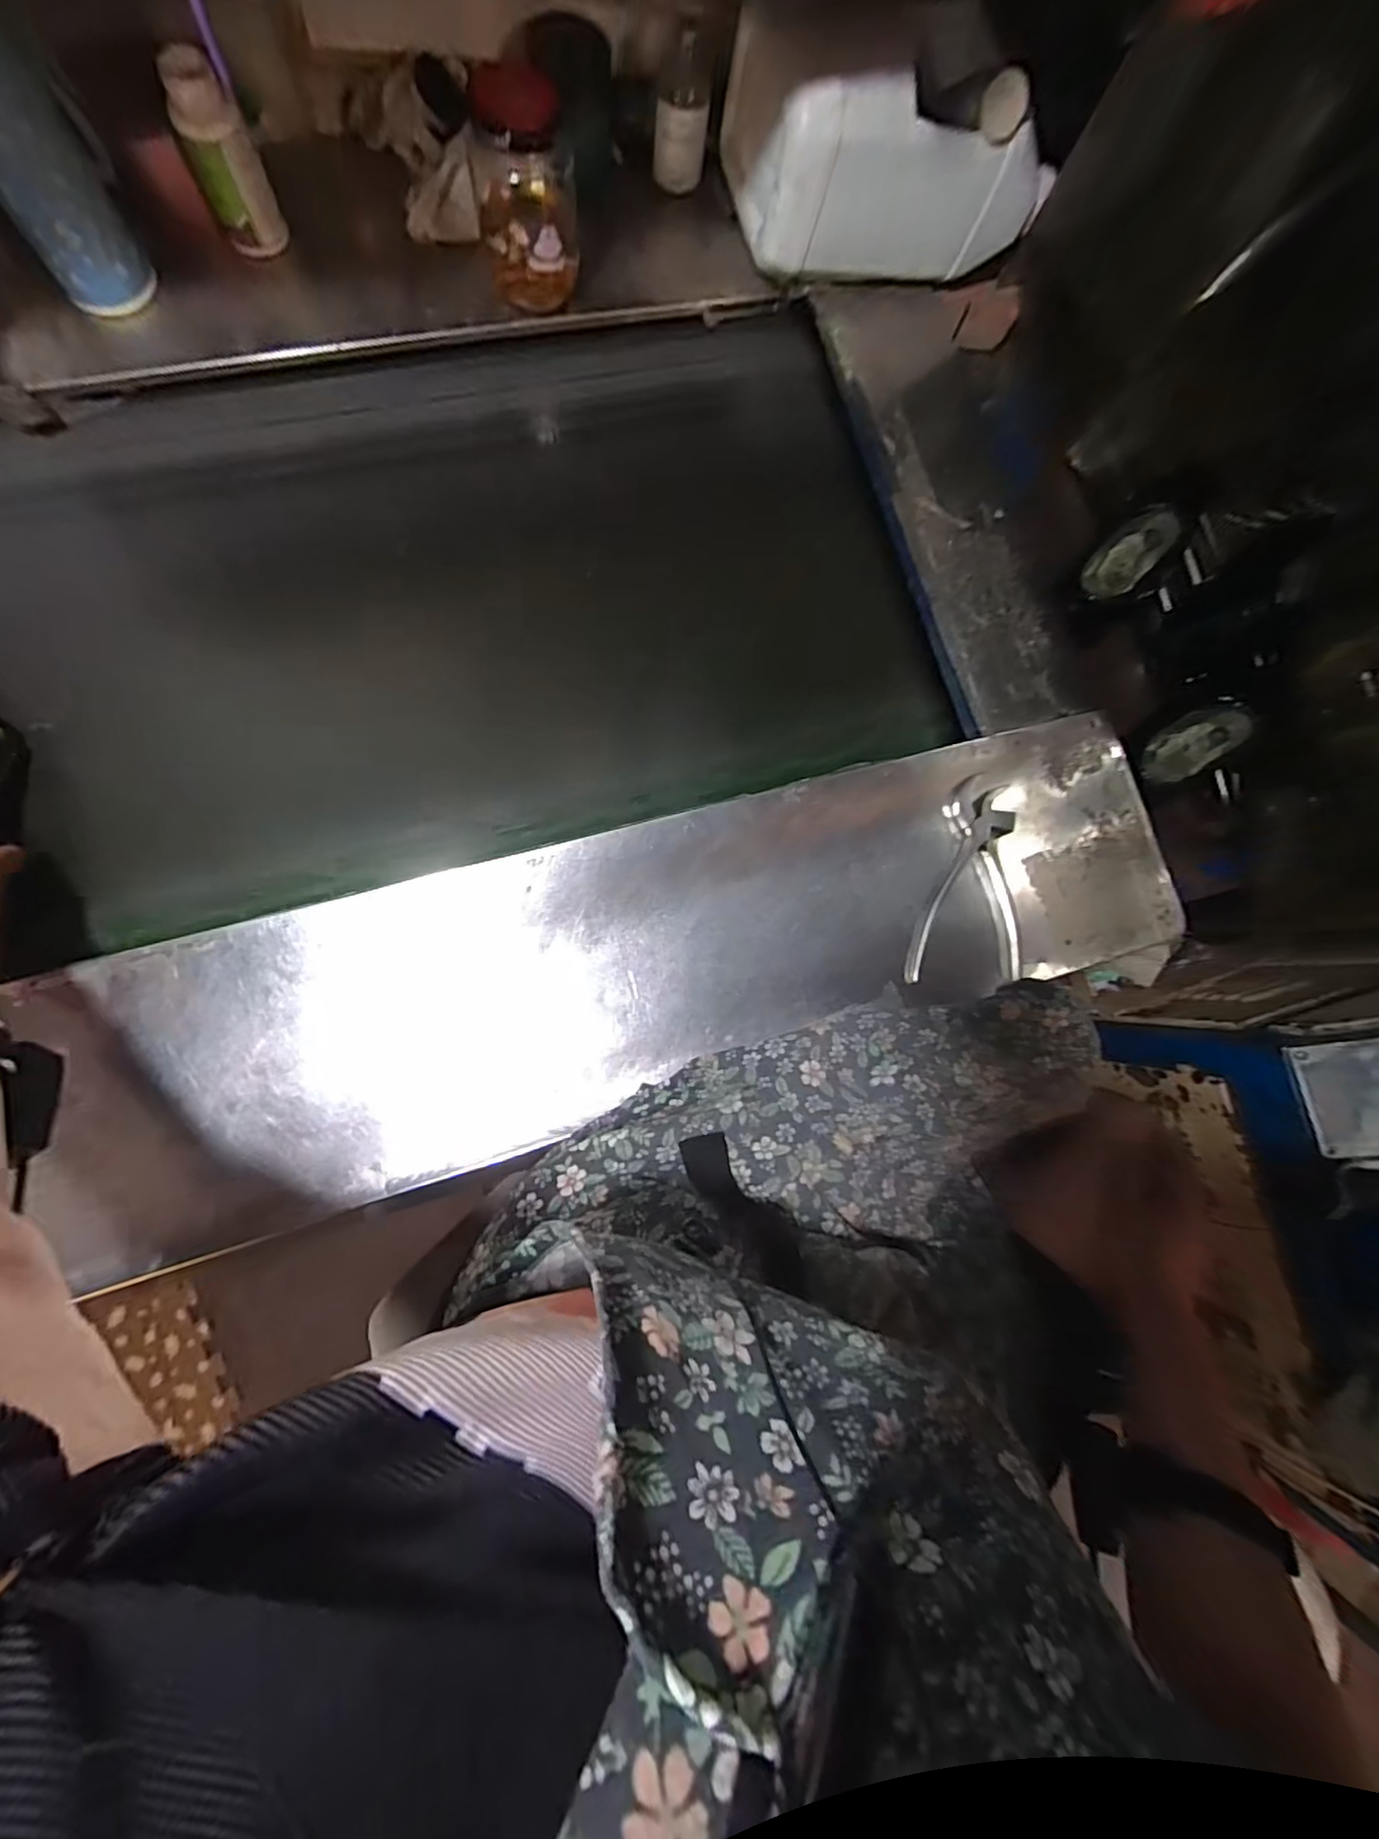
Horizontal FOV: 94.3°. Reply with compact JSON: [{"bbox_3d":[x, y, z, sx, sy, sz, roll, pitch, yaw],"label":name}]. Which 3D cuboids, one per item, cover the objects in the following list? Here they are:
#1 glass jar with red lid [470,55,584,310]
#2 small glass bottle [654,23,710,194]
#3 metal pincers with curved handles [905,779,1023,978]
[{"bbox_3d":[-0.132,-0.587,0.524,0.078,0.116,0.071,1,84,-7],"label":"glass jar with red lid"},{"bbox_3d":[-0.007,-0.727,0.583,0.050,0.084,0.044,7,84,-6],"label":"small glass bottle"},{"bbox_3d":[0.240,-0.037,0.554,0.097,0.011,0.177,4,84,-6],"label":"metal pincers with curved handles"}]

